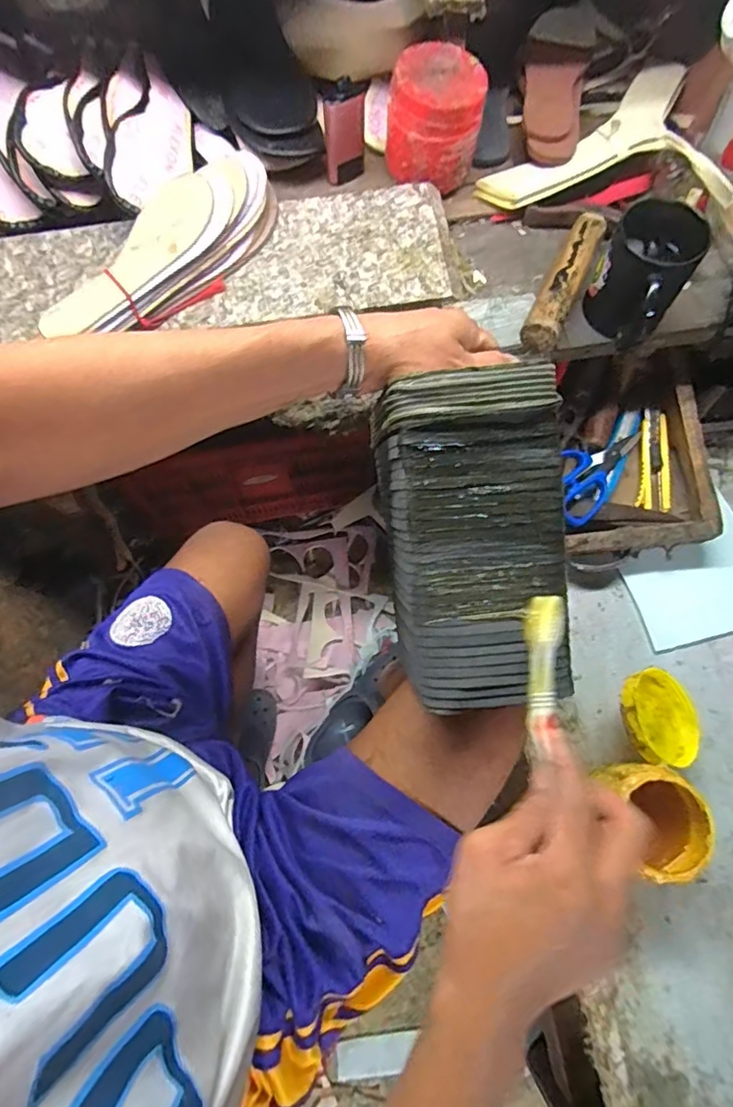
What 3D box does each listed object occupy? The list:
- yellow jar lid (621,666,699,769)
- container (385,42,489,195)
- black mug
[{"bbox_3d":[0.287,0.160,0.528,0.096,0.014,0.090,15,59,-26],"label":"yellow jar lid"},{"bbox_3d":[0.073,-0.457,0.585,0.093,0.105,0.090,0,71,-1],"label":"container"},{"bbox_3d":[0.263,-0.270,0.524,0.083,0.081,0.107,38,75,11],"label":"black mug"}]

